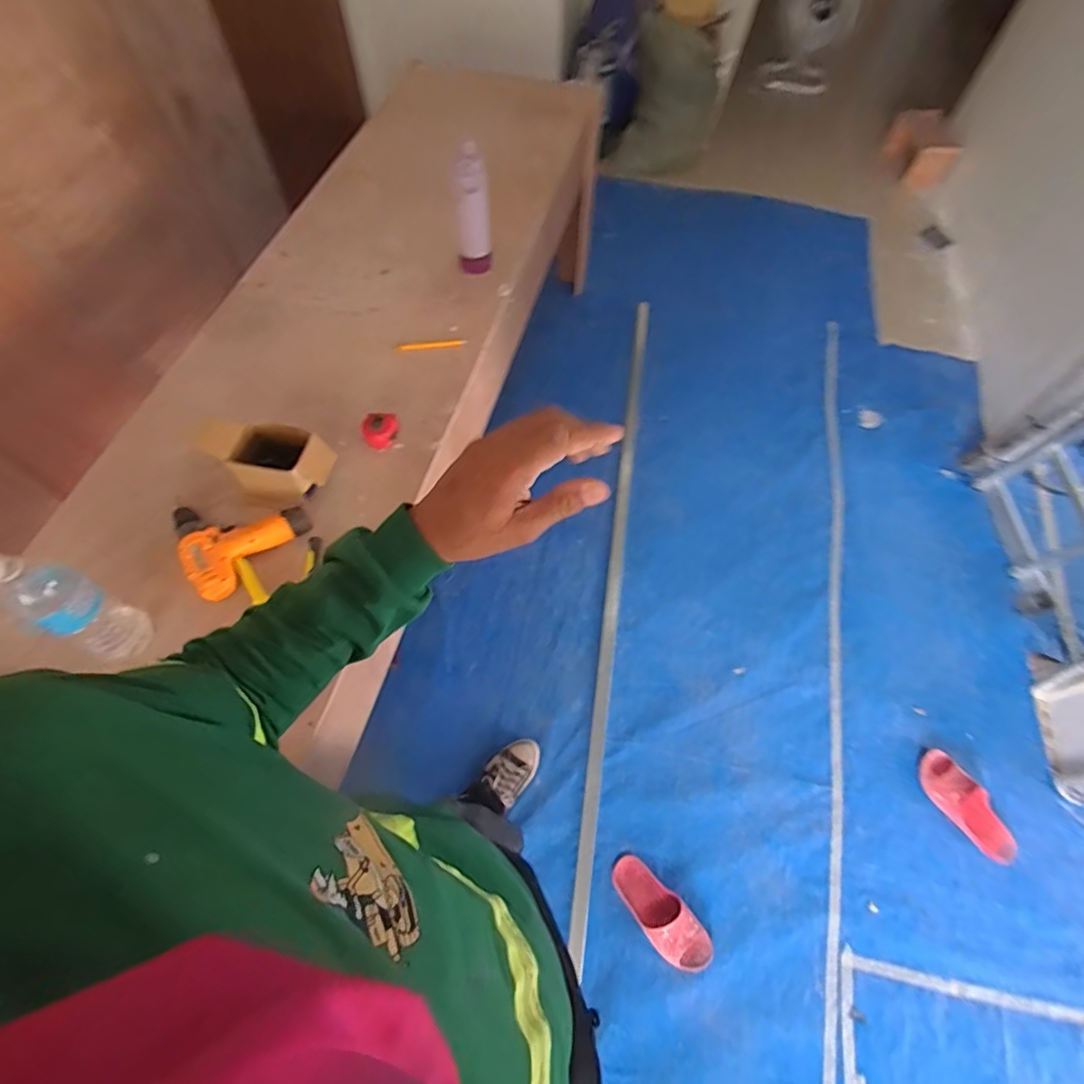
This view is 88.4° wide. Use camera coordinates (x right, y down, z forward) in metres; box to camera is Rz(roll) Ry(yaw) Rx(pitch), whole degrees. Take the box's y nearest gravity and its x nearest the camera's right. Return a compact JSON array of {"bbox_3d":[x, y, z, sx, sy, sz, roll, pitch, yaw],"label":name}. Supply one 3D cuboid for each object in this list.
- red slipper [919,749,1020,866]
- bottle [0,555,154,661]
[{"bbox_3d":[1.068,0.668,1.405,0.110,0.057,0.271,-28,66,-15],"label":"red slipper"},{"bbox_3d":[-0.634,0.094,0.772,0.064,0.258,0.085,22,63,10],"label":"bottle"}]

